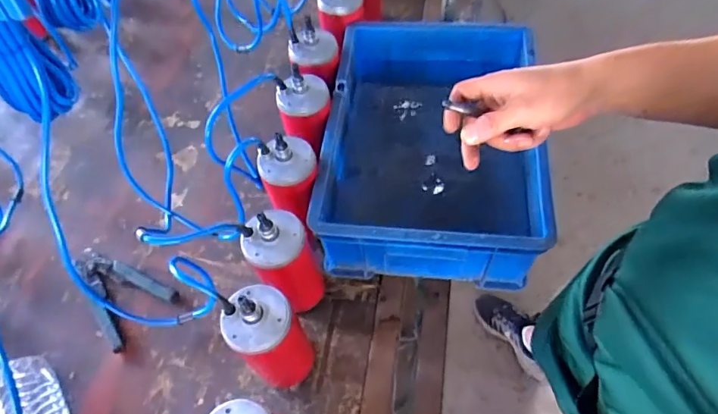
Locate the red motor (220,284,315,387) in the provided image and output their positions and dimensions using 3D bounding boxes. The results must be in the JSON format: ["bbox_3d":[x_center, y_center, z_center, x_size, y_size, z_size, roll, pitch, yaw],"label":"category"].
[{"bbox_3d":[-0.104,0.157,0.558,0.073,0.204,0.069,-2,58,3],"label":"red motor"}]

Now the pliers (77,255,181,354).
[{"bbox_3d":[-0.374,0.121,0.711,0.180,0.036,0.111,34,66,23],"label":"pliers"}]

